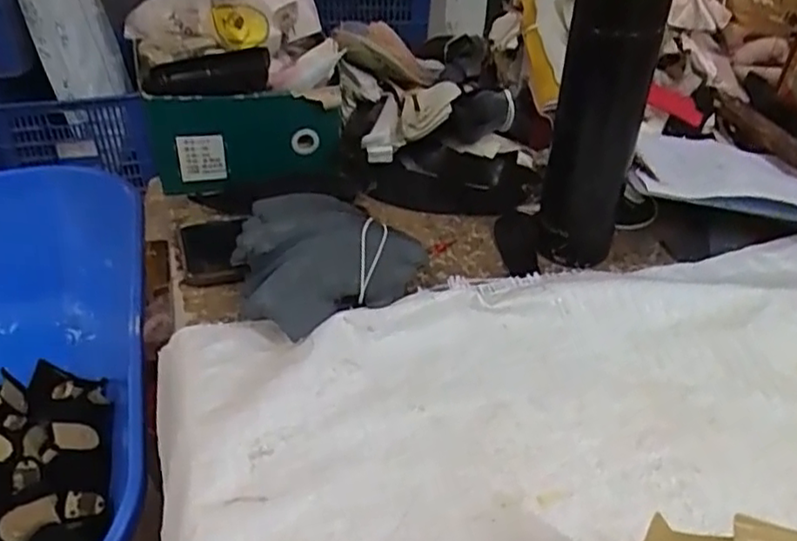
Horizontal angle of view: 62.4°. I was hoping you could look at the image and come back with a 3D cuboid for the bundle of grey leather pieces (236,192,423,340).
[{"bbox_3d":[-0.058,-0.013,0.493,0.142,0.061,0.116,-18,41,-26],"label":"bundle of grey leather pieces"}]

